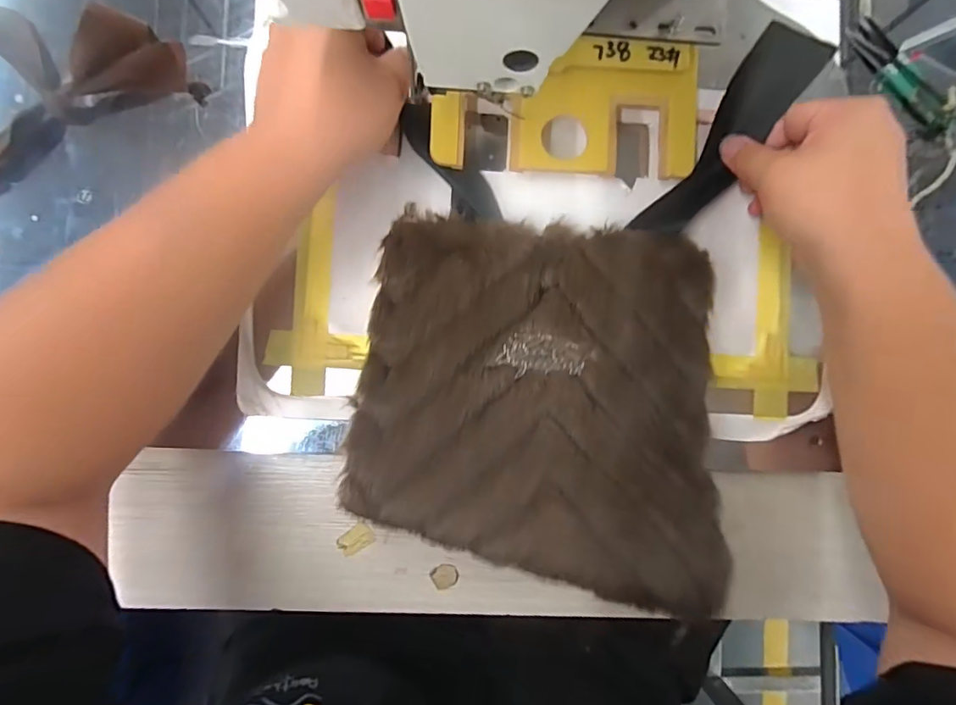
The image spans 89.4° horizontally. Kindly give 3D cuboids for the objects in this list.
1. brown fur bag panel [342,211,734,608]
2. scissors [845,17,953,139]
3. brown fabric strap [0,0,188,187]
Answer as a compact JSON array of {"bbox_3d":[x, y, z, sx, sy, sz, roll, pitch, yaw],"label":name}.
[{"bbox_3d":[0.043,0.030,0.324,0.239,0.019,0.232,7,82,-1],"label":"brown fur bag panel"},{"bbox_3d":[0.319,-0.208,0.368,0.024,0.011,0.102,-35,85,-6],"label":"scissors"},{"bbox_3d":[-0.346,-0.177,0.330,0.269,0.050,0.134,-34,88,-5],"label":"brown fabric strap"}]

